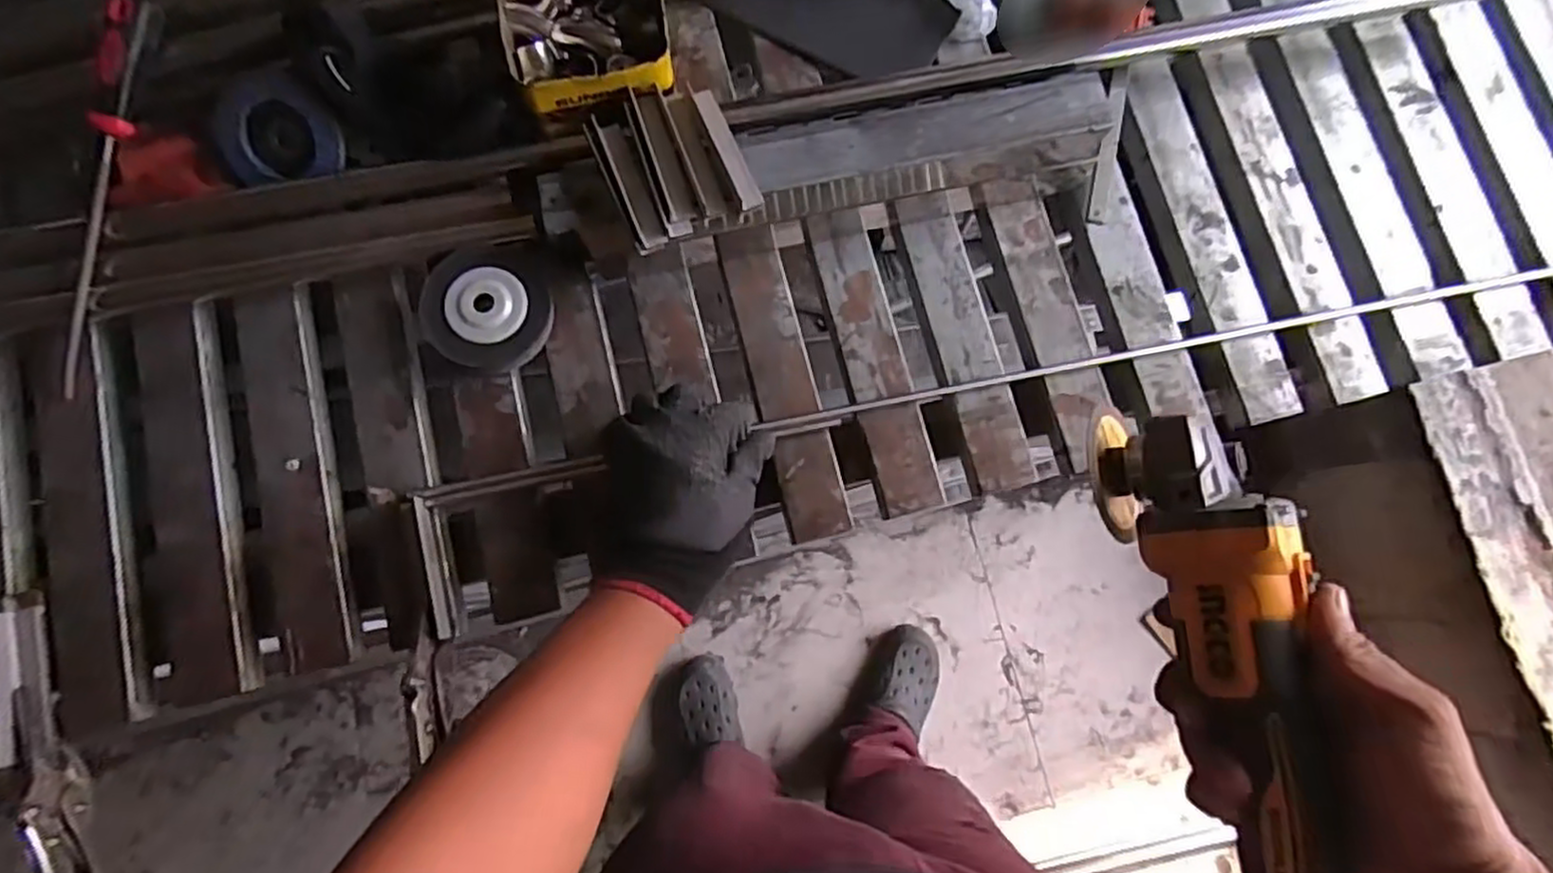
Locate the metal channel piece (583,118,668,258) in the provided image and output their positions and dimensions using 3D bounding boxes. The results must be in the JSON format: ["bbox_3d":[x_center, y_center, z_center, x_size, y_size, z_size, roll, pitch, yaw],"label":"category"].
[{"bbox_3d":[-0.109,-0.186,0.533,0.027,0.017,0.106,-22,82,-5],"label":"metal channel piece"}]

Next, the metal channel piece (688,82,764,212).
[{"bbox_3d":[-0.037,-0.214,0.545,0.020,0.018,0.100,-24,82,-5],"label":"metal channel piece"}]

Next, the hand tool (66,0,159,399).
[{"bbox_3d":[-0.489,-0.172,0.528,0.020,0.028,0.281,17,98,0],"label":"hand tool"}]

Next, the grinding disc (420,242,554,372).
[{"bbox_3d":[-0.219,-0.099,0.556,0.090,0.011,0.093,1,87,-19],"label":"grinding disc"}]

